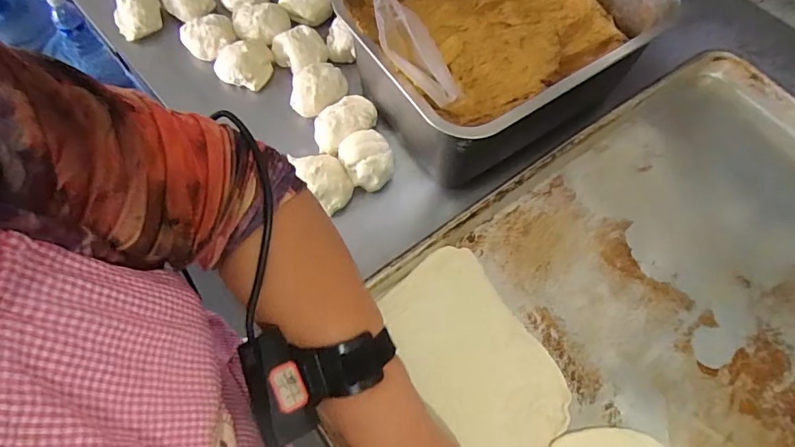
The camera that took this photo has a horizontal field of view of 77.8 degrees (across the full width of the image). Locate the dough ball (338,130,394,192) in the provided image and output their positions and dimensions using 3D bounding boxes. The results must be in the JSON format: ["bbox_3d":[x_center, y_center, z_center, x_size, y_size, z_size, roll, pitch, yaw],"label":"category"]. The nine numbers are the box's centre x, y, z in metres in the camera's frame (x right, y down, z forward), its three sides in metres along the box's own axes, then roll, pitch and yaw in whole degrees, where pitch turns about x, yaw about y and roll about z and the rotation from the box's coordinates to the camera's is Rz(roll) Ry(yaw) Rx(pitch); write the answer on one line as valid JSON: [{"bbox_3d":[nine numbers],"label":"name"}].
[{"bbox_3d":[-0.038,-0.074,0.612,0.061,0.051,0.066,0,65,-1],"label":"dough ball"}]

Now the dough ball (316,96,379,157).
[{"bbox_3d":[-0.067,-0.125,0.624,0.081,0.039,0.049,-36,71,-16],"label":"dough ball"}]

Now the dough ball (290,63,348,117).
[{"bbox_3d":[-0.104,-0.174,0.645,0.068,0.052,0.074,0,65,-1],"label":"dough ball"}]

